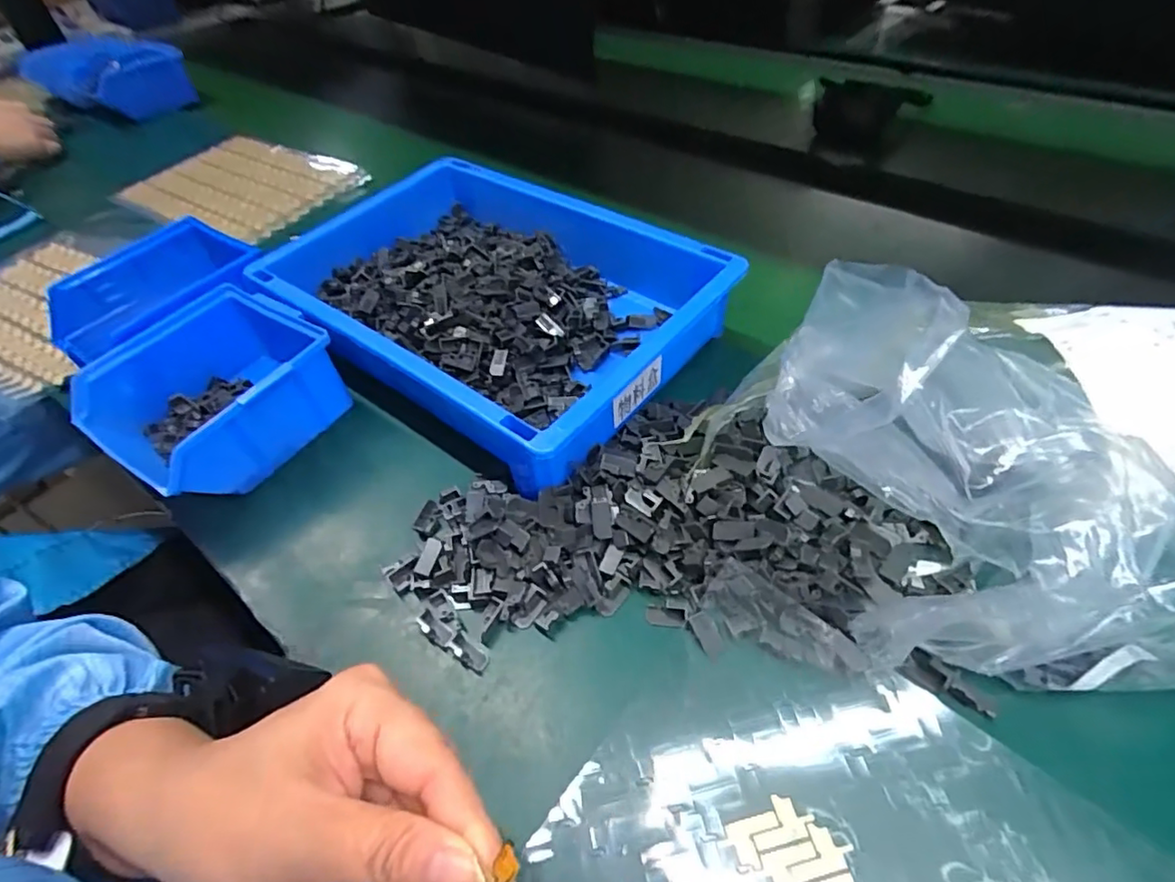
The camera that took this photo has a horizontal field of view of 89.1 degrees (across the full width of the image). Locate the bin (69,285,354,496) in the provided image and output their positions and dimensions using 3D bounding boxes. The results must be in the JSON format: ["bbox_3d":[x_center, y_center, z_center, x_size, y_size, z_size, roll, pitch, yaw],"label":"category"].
[{"bbox_3d":[-0.254,-0.032,0.410,0.135,0.067,0.138,33,60,29],"label":"bin"}]

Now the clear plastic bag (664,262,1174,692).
[{"bbox_3d":[0.172,0.012,0.277,0.239,0.136,0.153,5,51,9],"label":"clear plastic bag"}]

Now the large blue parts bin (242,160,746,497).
[{"bbox_3d":[-0.069,-0.099,0.443,0.299,0.074,0.211,29,58,26],"label":"large blue parts bin"}]

